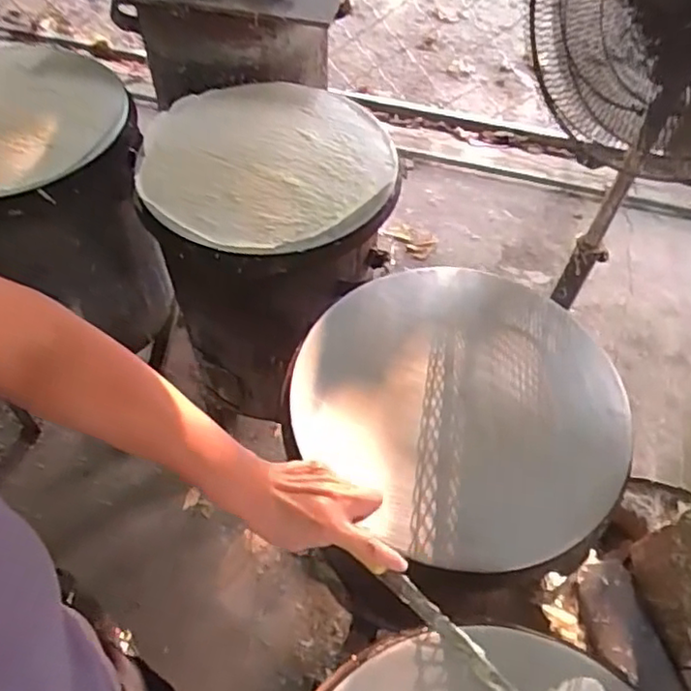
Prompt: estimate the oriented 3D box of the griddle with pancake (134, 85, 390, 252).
[{"bbox_3d":[-0.128,-0.300,1.017,0.396,0.053,0.406,1,56,-1],"label":"griddle with pancake"}]

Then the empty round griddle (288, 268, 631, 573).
[{"bbox_3d":[0.145,0.057,0.757,0.367,0.028,0.377,1,56,-1],"label":"empty round griddle"}]

